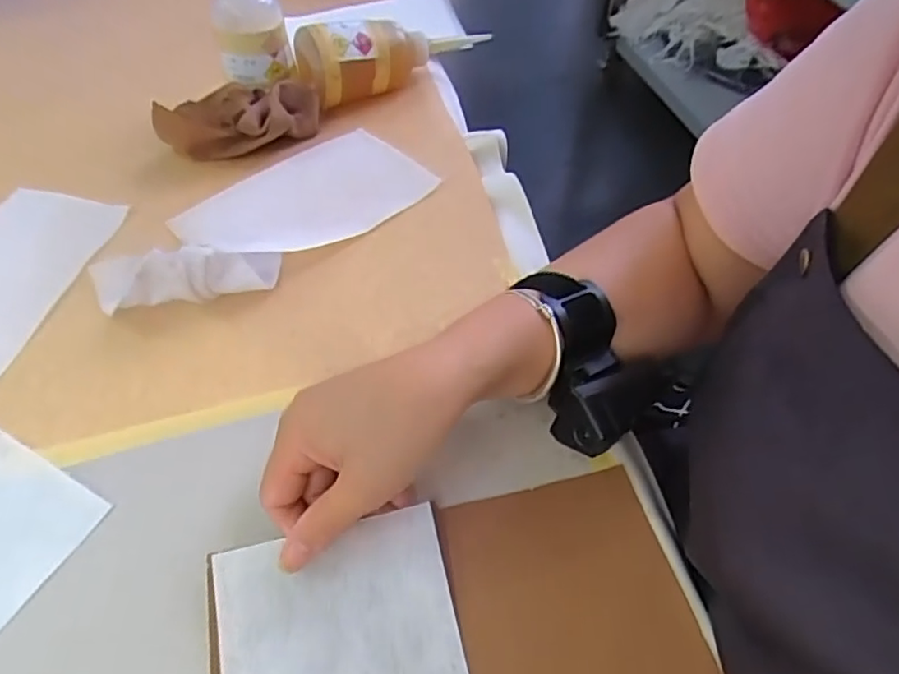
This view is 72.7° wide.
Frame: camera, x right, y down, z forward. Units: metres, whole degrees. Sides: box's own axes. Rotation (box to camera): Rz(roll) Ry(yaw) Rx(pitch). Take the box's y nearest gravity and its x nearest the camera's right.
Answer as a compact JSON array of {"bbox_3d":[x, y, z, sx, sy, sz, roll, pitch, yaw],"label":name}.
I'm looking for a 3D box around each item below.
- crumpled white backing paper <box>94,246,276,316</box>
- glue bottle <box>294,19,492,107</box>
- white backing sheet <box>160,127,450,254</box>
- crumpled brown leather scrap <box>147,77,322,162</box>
[{"bbox_3d":[-0.178,-0.042,0.400,0.129,0.042,0.042,1,53,2],"label":"crumpled white backing paper"},{"bbox_3d":[-0.044,-0.256,0.543,0.177,0.063,0.054,-19,55,-14],"label":"glue bottle"},{"bbox_3d":[-0.109,-0.105,0.461,0.178,0.008,0.088,-32,59,-21],"label":"white backing sheet"},{"bbox_3d":[-0.170,-0.180,0.497,0.121,0.039,0.061,-4,53,-3],"label":"crumpled brown leather scrap"}]

